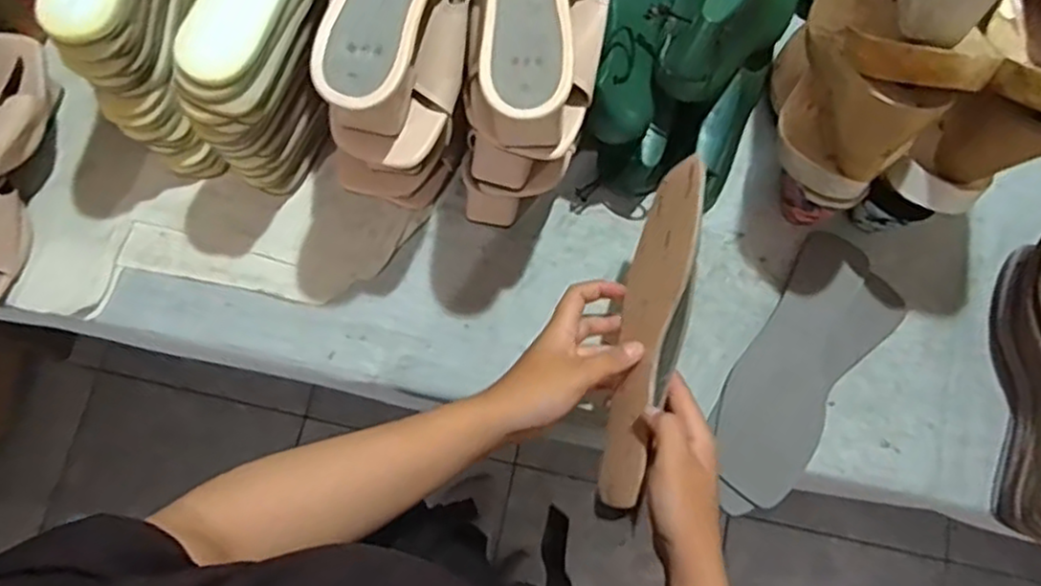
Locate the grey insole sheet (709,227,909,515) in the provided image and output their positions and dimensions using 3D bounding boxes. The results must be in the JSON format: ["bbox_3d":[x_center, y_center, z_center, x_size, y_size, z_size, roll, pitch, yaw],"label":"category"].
[{"bbox_3d":[0.242,0.067,0.634,0.099,0.010,0.249,38,77,8],"label":"grey insole sheet"}]

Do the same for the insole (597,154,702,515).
[{"bbox_3d":[0.092,0.029,0.514,0.012,0.084,0.245,14,83,-17],"label":"insole"}]

